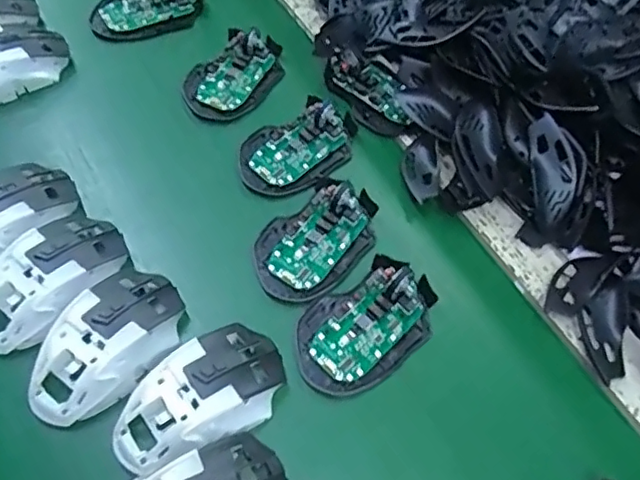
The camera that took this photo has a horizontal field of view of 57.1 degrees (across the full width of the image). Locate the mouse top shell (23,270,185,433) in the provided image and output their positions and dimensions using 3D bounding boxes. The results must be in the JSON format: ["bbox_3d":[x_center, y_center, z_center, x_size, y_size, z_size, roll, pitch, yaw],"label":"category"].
[{"bbox_3d":[-0.142,0.069,0.394,0.063,0.033,0.115,31,60,14],"label":"mouse top shell"}]

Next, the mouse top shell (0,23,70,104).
[{"bbox_3d":[-0.289,-0.162,0.532,0.111,0.035,0.064,-31,65,-22],"label":"mouse top shell"}]

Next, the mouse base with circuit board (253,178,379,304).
[{"bbox_3d":[-0.002,-0.005,0.461,0.072,0.020,0.113,38,62,18],"label":"mouse base with circuit board"}]

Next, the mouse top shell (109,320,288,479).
[{"bbox_3d":[-0.077,0.101,0.378,0.114,0.031,0.063,-29,64,-21],"label":"mouse top shell"}]

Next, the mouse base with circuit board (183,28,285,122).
[{"bbox_3d":[-0.080,-0.162,0.555,0.069,0.023,0.113,35,61,16],"label":"mouse base with circuit board"}]

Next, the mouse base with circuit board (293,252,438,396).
[{"bbox_3d":[0.034,0.057,0.421,0.112,0.025,0.071,-31,65,-22],"label":"mouse base with circuit board"}]

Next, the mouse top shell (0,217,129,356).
[{"bbox_3d":[-0.191,0.030,0.420,0.068,0.039,0.118,27,59,12],"label":"mouse top shell"}]

